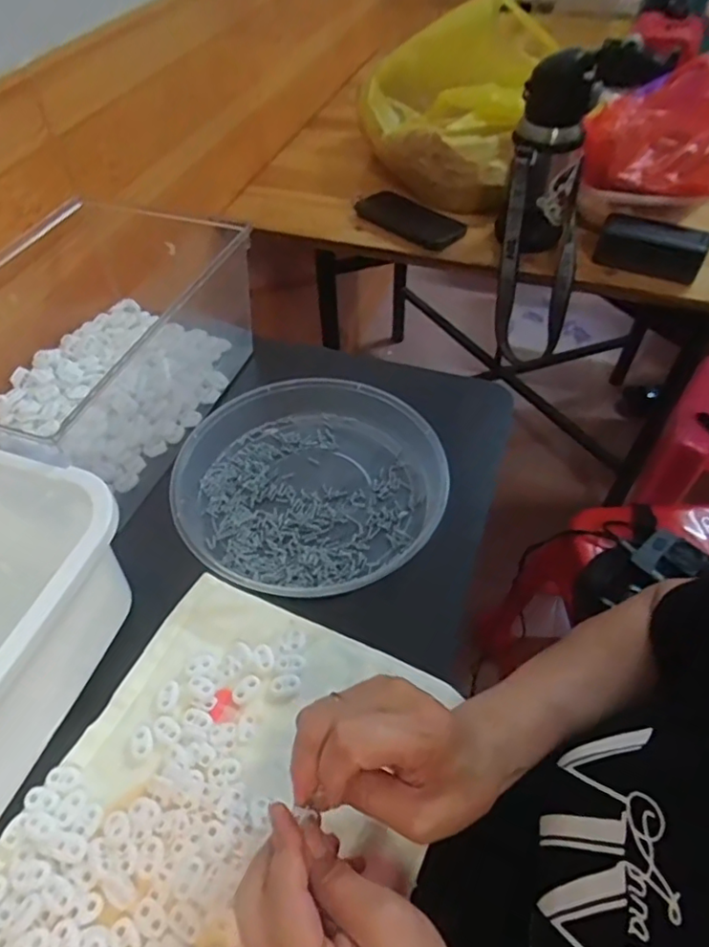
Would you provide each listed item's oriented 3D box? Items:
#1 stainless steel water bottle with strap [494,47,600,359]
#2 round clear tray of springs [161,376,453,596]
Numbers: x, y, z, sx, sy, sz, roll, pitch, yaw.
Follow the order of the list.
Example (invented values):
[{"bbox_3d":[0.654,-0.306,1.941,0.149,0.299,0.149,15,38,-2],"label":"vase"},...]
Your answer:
[{"bbox_3d":[0.258,-0.344,0.791,0.119,0.370,0.122,16,53,13],"label":"stainless steel water bottle with strap"},{"bbox_3d":[-0.039,0.004,0.526,0.240,0.034,0.221,7,52,7],"label":"round clear tray of springs"}]

